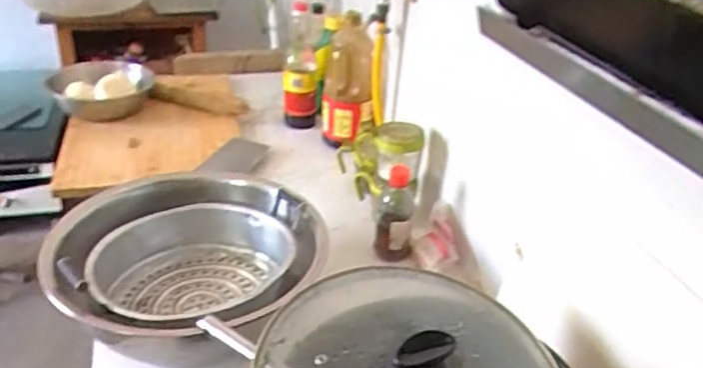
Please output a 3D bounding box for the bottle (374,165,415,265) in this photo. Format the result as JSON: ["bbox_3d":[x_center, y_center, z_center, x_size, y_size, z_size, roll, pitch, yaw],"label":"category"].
[{"bbox_3d":[0.072,0.054,1.080,0.063,0.158,0.051,6,30,5],"label":"bottle"}]

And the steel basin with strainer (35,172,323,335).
[{"bbox_3d":[-0.223,0.109,0.950,0.348,0.140,0.388,3,30,0],"label":"steel basin with strainer"}]

